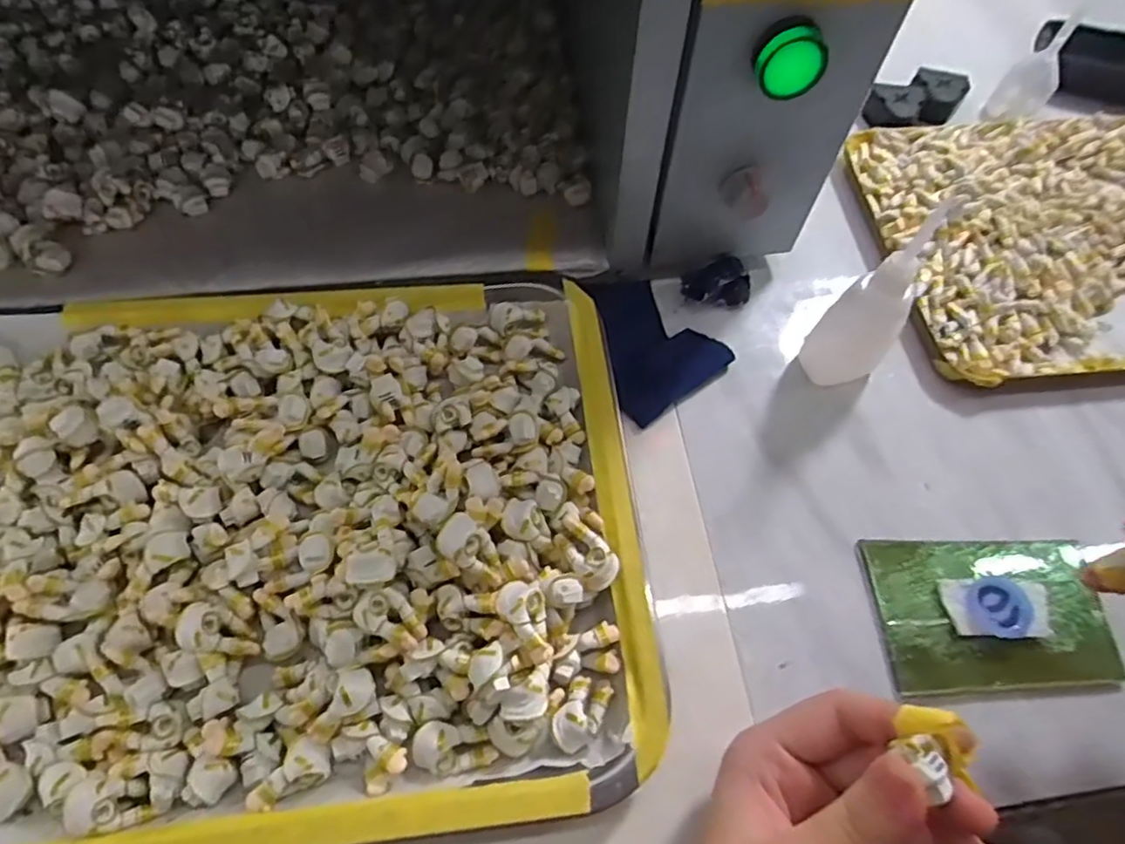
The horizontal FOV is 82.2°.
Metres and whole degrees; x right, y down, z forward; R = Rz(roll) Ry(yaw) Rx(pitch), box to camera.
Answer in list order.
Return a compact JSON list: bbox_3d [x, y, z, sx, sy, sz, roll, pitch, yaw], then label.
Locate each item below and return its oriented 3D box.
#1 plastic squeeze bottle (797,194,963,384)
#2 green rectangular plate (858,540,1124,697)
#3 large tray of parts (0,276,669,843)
[{"bbox_3d":[0.148,-0.053,0.306,0.033,0.108,0.030,41,69,16],"label":"plastic squeeze bottle"},{"bbox_3d":[0.193,0.085,0.290,0.100,0.012,0.065,-2,67,0],"label":"green rectangular plate"},{"bbox_3d":[-0.140,0.044,0.282,0.340,0.030,0.255,-5,64,-5],"label":"large tray of parts"}]

